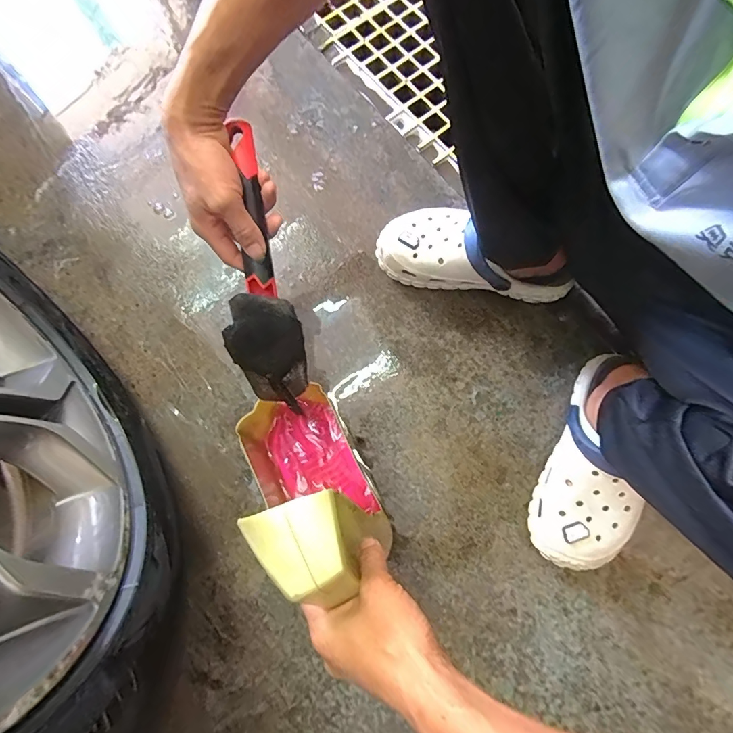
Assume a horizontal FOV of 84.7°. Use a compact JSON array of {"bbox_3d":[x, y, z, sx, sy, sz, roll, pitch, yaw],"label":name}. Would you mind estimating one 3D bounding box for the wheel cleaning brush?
[{"bbox_3d":[-0.113,-0.096,0.416,0.074,0.040,0.286,-6,98,-1],"label":"wheel cleaning brush"}]

